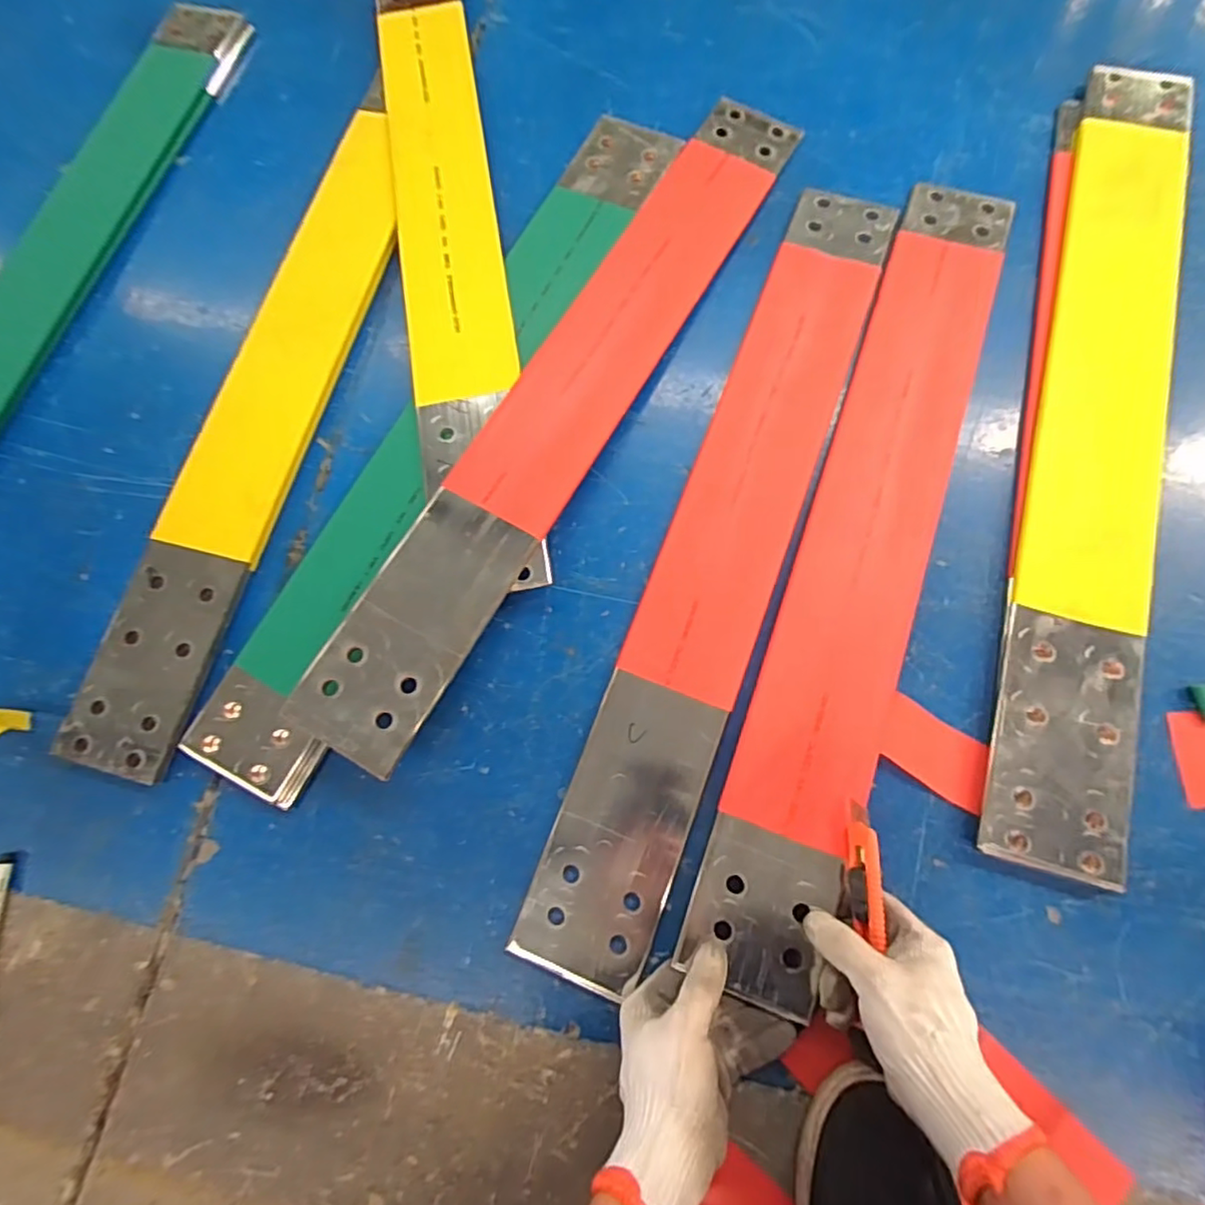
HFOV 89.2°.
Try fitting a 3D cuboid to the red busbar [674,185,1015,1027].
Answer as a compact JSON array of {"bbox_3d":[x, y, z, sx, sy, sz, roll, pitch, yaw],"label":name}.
[{"bbox_3d":[0.225,-0.067,0.513,0.102,0.017,0.728,20,75,5],"label":"red busbar"}]

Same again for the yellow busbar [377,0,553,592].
[{"bbox_3d":[-0.156,-0.381,0.619,0.100,0.009,0.789,-10,73,0],"label":"yellow busbar"}]

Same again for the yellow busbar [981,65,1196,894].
[{"bbox_3d":[0.436,-0.174,0.530,0.104,0.023,0.782,17,77,5],"label":"yellow busbar"}]

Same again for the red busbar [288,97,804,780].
[{"bbox_3d":[-0.020,-0.198,0.555,0.102,0.015,0.734,30,74,6],"label":"red busbar"}]

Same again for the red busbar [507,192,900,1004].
[{"bbox_3d":[0.112,-0.063,0.529,0.097,0.018,0.732,21,77,5],"label":"red busbar"}]

